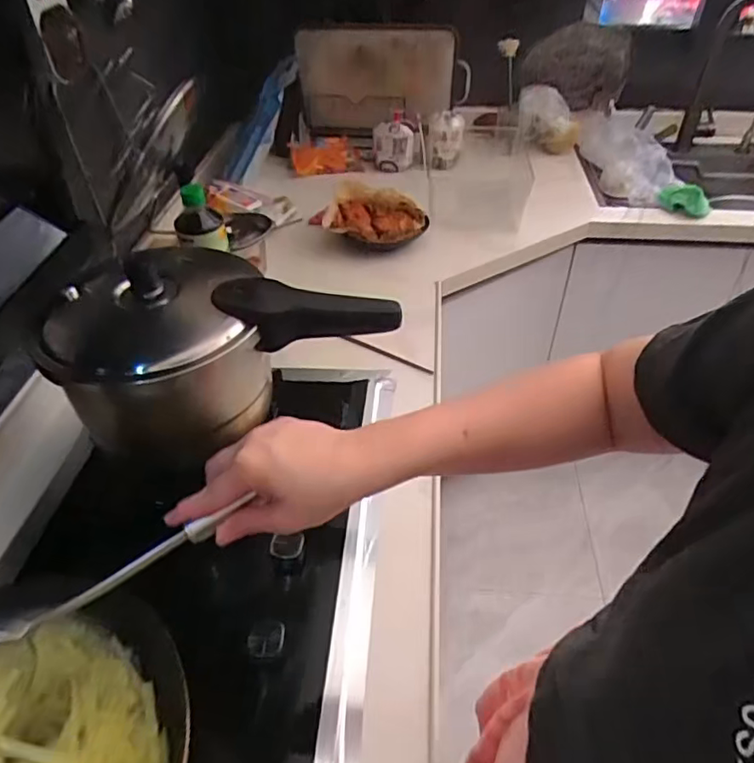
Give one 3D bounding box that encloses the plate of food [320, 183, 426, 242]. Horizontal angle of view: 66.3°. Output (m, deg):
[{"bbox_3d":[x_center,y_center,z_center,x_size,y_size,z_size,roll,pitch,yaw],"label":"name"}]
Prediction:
[{"bbox_3d":[0.000,-0.357,1.257,0.213,0.063,0.204,-1,43,1],"label":"plate of food"}]

